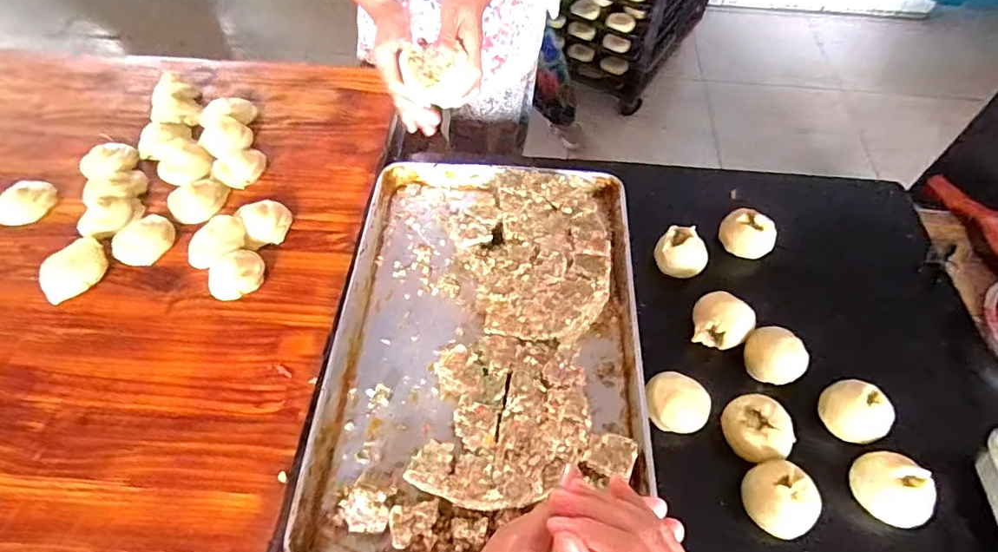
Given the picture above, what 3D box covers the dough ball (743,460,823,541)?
[{"bbox_3d":[0.322,0.255,0.573,0.063,0.055,0.080,-17,59,-11],"label":"dough ball"}]

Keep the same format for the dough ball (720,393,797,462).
[{"bbox_3d":[0.316,0.190,0.620,0.069,0.045,0.079,-8,58,-6],"label":"dough ball"}]

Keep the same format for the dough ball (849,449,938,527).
[{"bbox_3d":[0.456,0.247,0.580,0.069,0.055,0.069,20,59,12],"label":"dough ball"}]

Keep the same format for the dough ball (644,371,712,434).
[{"bbox_3d":[0.225,0.164,0.632,0.077,0.044,0.063,22,60,13],"label":"dough ball"}]

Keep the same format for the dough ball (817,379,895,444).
[{"bbox_3d":[0.452,0.174,0.639,0.070,0.063,0.078,-21,60,-14],"label":"dough ball"}]

